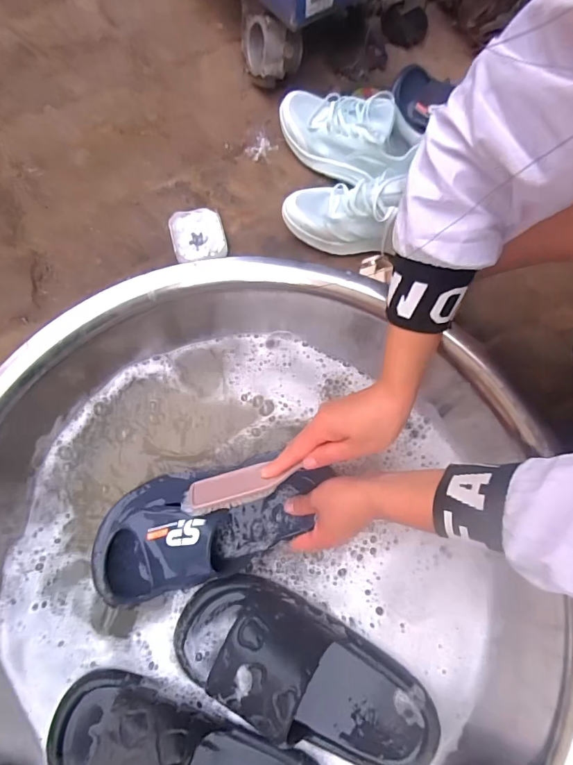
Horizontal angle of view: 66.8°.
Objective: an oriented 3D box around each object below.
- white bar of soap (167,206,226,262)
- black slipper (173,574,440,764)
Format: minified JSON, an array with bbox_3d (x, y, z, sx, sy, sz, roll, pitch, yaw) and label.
[{"bbox_3d":[-0.129,-0.212,0.638,0.075,0.026,0.085,-16,74,-5],"label":"white bar of soap"},{"bbox_3d":[0.019,0.282,0.416,0.261,0.087,0.105,26,75,5],"label":"black slipper"}]

